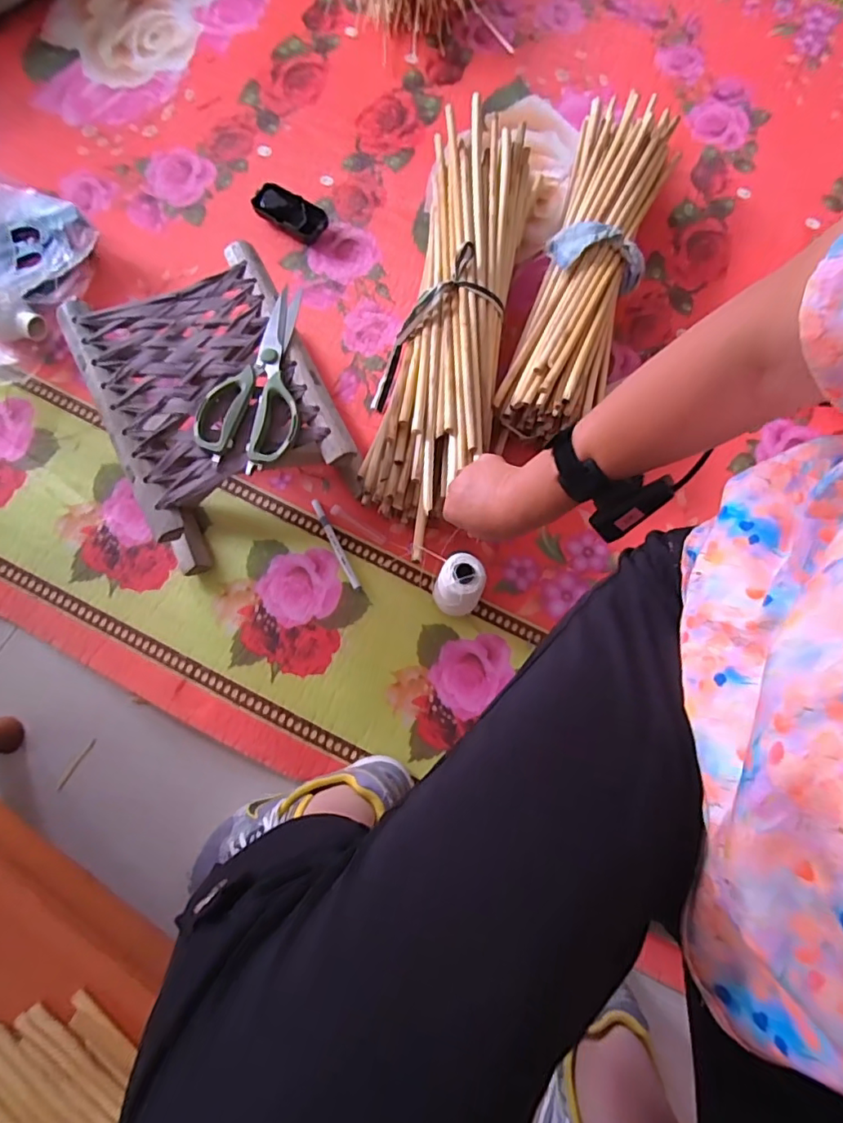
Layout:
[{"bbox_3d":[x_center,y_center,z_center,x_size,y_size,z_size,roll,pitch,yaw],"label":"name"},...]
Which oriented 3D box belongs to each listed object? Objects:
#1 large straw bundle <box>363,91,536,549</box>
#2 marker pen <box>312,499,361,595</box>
[{"bbox_3d":[0.048,-0.367,0.729,0.144,0.114,0.681,12,75,1],"label":"large straw bundle"},{"bbox_3d":[-0.109,-0.021,0.690,0.011,0.010,0.133,-26,80,-7],"label":"marker pen"}]

